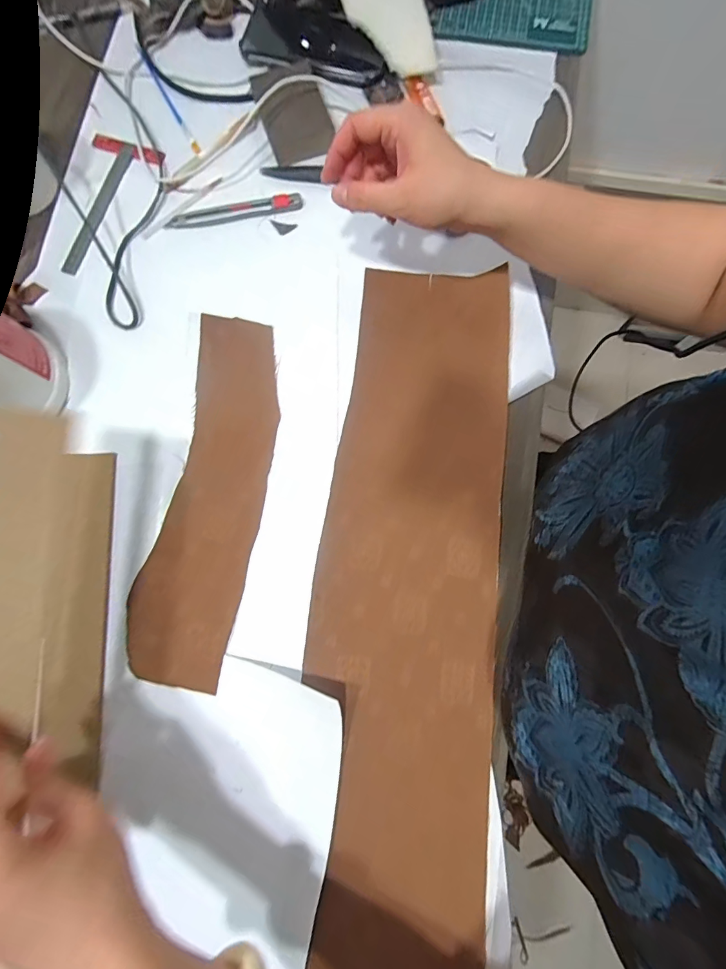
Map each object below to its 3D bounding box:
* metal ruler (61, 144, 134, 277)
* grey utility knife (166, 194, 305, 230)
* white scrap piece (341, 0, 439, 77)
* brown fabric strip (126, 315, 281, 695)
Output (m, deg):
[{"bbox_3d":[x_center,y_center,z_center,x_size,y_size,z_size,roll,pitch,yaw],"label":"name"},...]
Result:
[{"bbox_3d":[-0.300,-0.315,0.461,0.019,0.009,0.173,17,81,4],"label":"metal ruler"},{"bbox_3d":[-0.143,-0.305,0.449,0.150,0.009,0.025,-10,80,-1],"label":"grey utility knife"},{"bbox_3d":[0.026,-0.533,0.457,0.079,0.013,0.136,-21,107,12],"label":"white scrap piece"},{"bbox_3d":[-0.144,0.009,0.392,0.096,0.008,0.345,13,83,-2],"label":"brown fabric strip"}]

